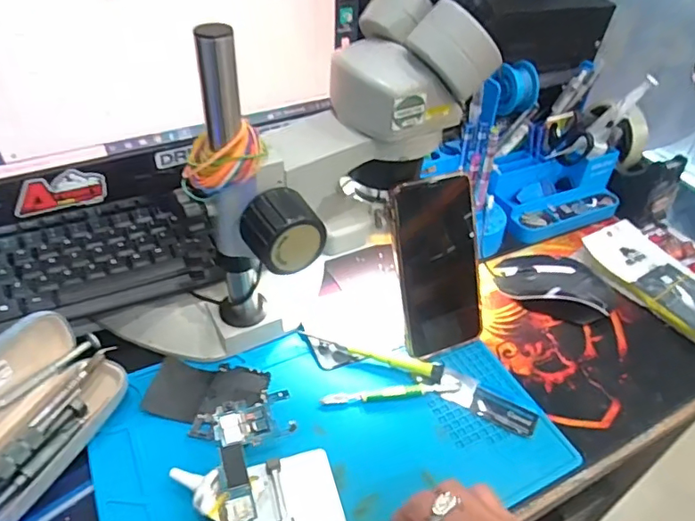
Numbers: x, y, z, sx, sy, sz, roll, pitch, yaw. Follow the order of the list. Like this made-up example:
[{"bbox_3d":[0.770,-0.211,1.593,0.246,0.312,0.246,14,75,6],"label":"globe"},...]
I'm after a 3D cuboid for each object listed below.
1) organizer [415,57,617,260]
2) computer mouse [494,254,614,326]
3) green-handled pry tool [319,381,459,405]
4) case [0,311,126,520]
[{"bbox_3d":[0.211,-0.121,0.601,0.224,0.140,0.134,-15,46,-20],"label":"organizer"},{"bbox_3d":[0.212,0.024,0.539,0.118,0.040,0.061,16,44,12],"label":"computer mouse"},{"bbox_3d":[0.039,0.113,0.449,0.119,0.004,0.012,-5,43,-10],"label":"green-handled pry tool"},{"bbox_3d":[-0.240,0.110,0.374,0.084,0.066,0.159,18,44,14],"label":"case"}]

